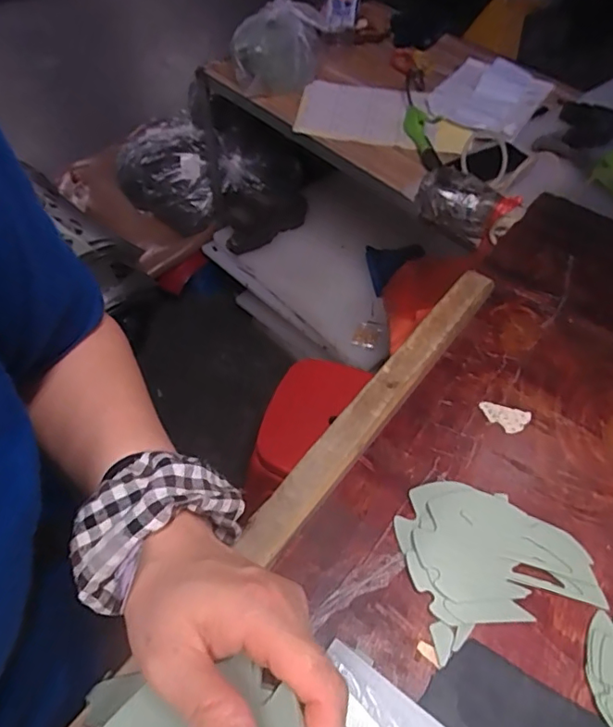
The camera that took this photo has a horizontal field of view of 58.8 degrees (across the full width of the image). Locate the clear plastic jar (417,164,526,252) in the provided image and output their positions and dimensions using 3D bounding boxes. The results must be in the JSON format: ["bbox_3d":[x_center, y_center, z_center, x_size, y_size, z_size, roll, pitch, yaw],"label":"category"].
[{"bbox_3d":[0.220,-0.208,0.750,0.141,0.074,0.074,23,57,14],"label":"clear plastic jar"}]

